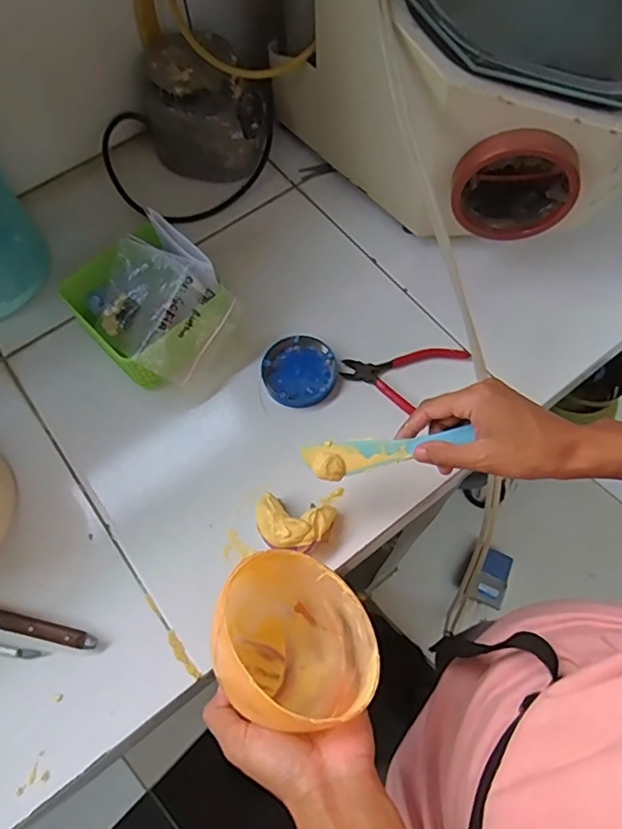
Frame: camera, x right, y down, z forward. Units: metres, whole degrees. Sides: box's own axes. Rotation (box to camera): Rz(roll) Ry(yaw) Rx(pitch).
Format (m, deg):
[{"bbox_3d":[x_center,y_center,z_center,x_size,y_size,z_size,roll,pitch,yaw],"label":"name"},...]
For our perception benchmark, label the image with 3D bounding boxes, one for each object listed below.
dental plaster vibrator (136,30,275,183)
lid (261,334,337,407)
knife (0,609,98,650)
[{"bbox_3d":[-0.125,-0.371,0.675,0.158,0.116,0.136,-15,66,-5],"label":"dental plaster vibrator"},{"bbox_3d":[-0.012,-0.046,0.582,0.076,0.011,0.079,-1,66,2],"label":"lid"},{"bbox_3d":[-0.262,0.183,0.486,0.151,0.010,0.016,12,67,8],"label":"knife"}]

